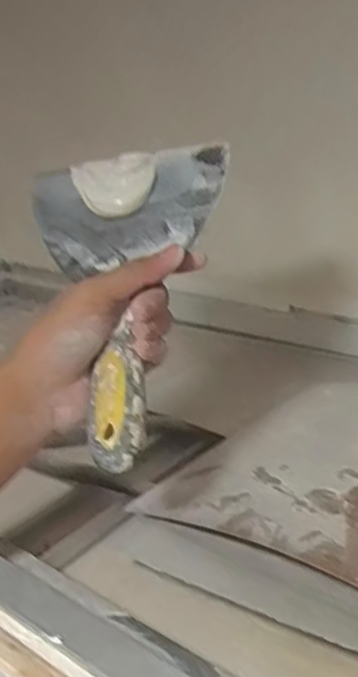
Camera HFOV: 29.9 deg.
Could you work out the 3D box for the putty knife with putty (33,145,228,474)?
[{"bbox_3d":[-0.036,-0.026,0.431,0.121,0.211,0.028,0,-20,7],"label":"putty knife with putty"}]

